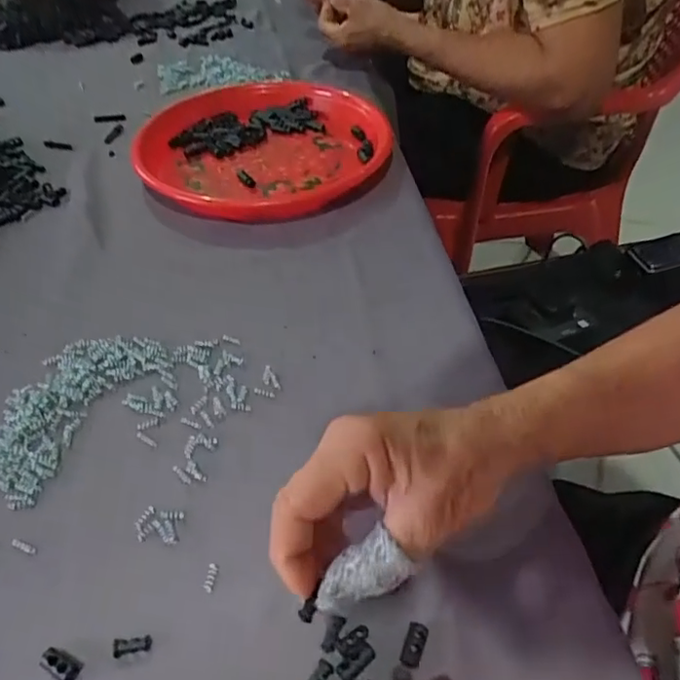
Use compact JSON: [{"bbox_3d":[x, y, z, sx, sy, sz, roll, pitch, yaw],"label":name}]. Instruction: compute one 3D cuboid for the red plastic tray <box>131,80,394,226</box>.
[{"bbox_3d":[-0.076,-0.199,0.614,0.243,0.031,0.225,-5,45,-5],"label":"red plastic tray"}]

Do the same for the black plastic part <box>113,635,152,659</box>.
[{"bbox_3d":[-0.101,0.148,0.295,0.018,0.004,0.008,-9,45,-9],"label":"black plastic part"}]

